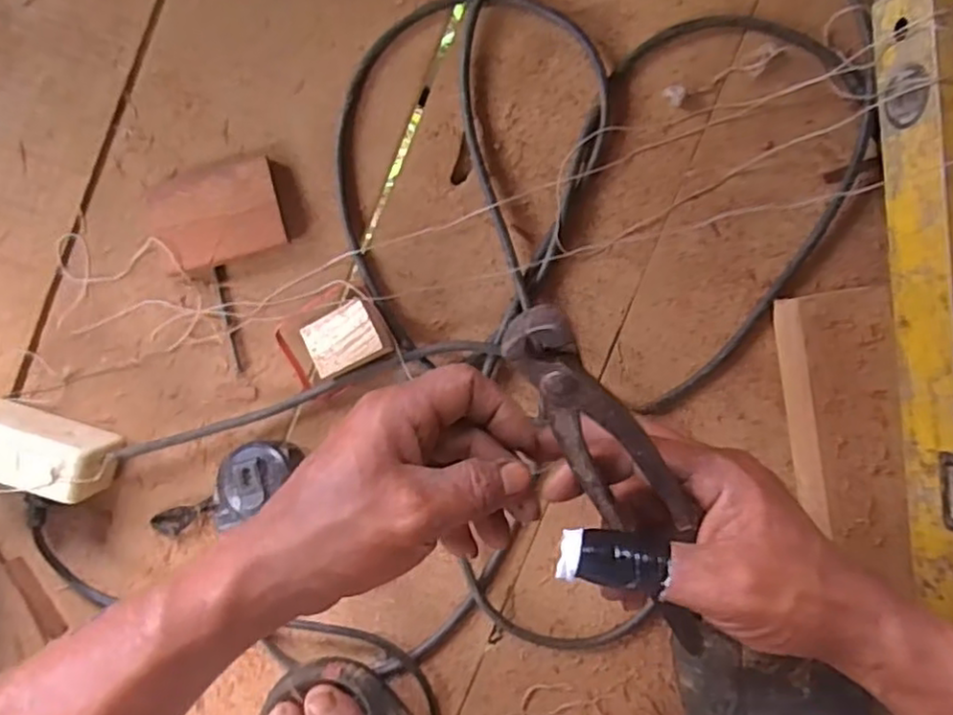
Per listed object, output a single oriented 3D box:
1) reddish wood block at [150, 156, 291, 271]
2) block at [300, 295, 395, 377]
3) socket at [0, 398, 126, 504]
[{"bbox_3d":[-0.187,-0.103,0.498,0.091,0.017,0.070,-10,94,4],"label":"reddish wood block"},{"bbox_3d":[-0.089,-0.014,0.487,0.054,0.034,0.041,-25,93,4],"label":"block"},{"bbox_3d":[-0.316,0.066,0.490,0.115,0.060,0.046,19,95,1],"label":"socket"}]

